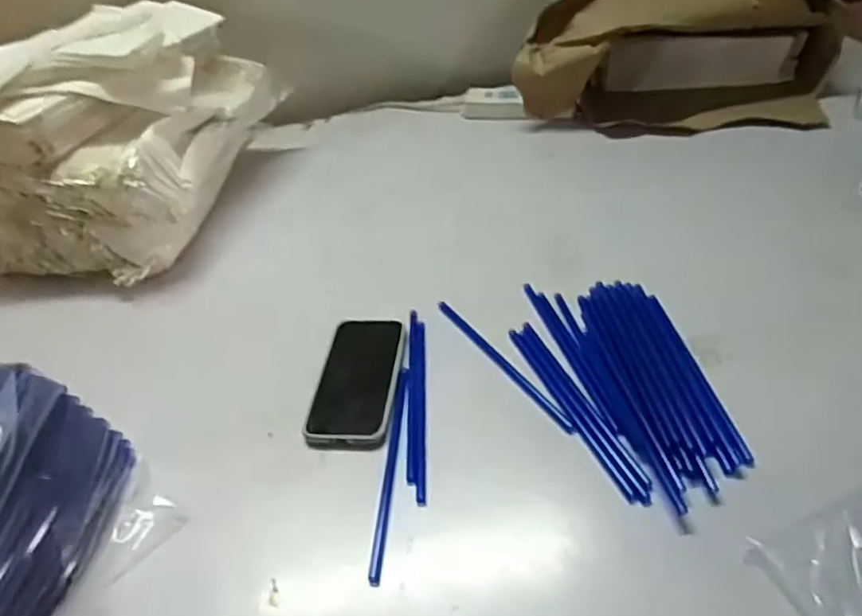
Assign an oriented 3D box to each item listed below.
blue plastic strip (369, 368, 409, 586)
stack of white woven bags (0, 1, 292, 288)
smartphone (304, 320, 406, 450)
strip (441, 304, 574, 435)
[{"bbox_3d":[-0.035,0.134,0.556,0.009,0.004,0.215,-1,41,6],"label":"blue plastic strip"},{"bbox_3d":[-0.416,-0.243,0.865,0.288,0.236,0.384,8,43,16],"label":"stack of white woven bags"},{"bbox_3d":[-0.072,0.069,0.629,0.078,0.010,0.159,1,41,9],"label":"smartphone"},{"bbox_3d":[0.069,0.055,0.643,0.012,0.006,0.214,-25,44,-21],"label":"strip"}]

